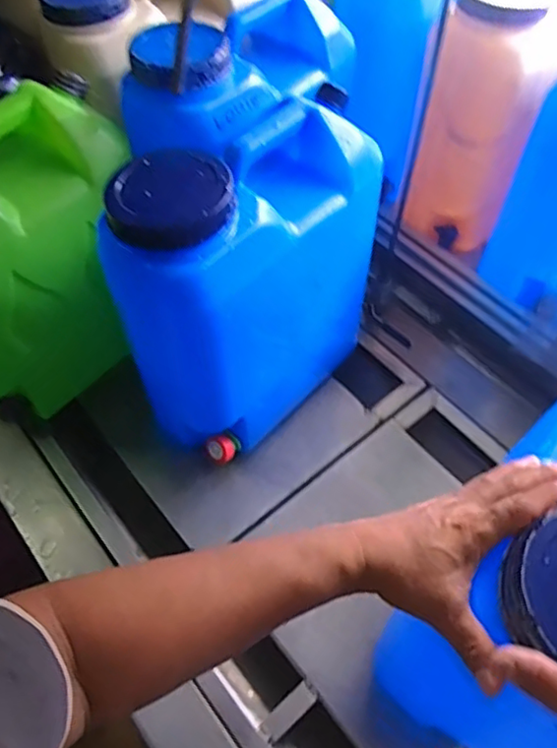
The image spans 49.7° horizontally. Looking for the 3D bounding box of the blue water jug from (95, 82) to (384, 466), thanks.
[{"bbox_3d":[-0.022,-0.102,0.749,0.147,0.407,0.324,37,65,22],"label":"blue water jug"}]

